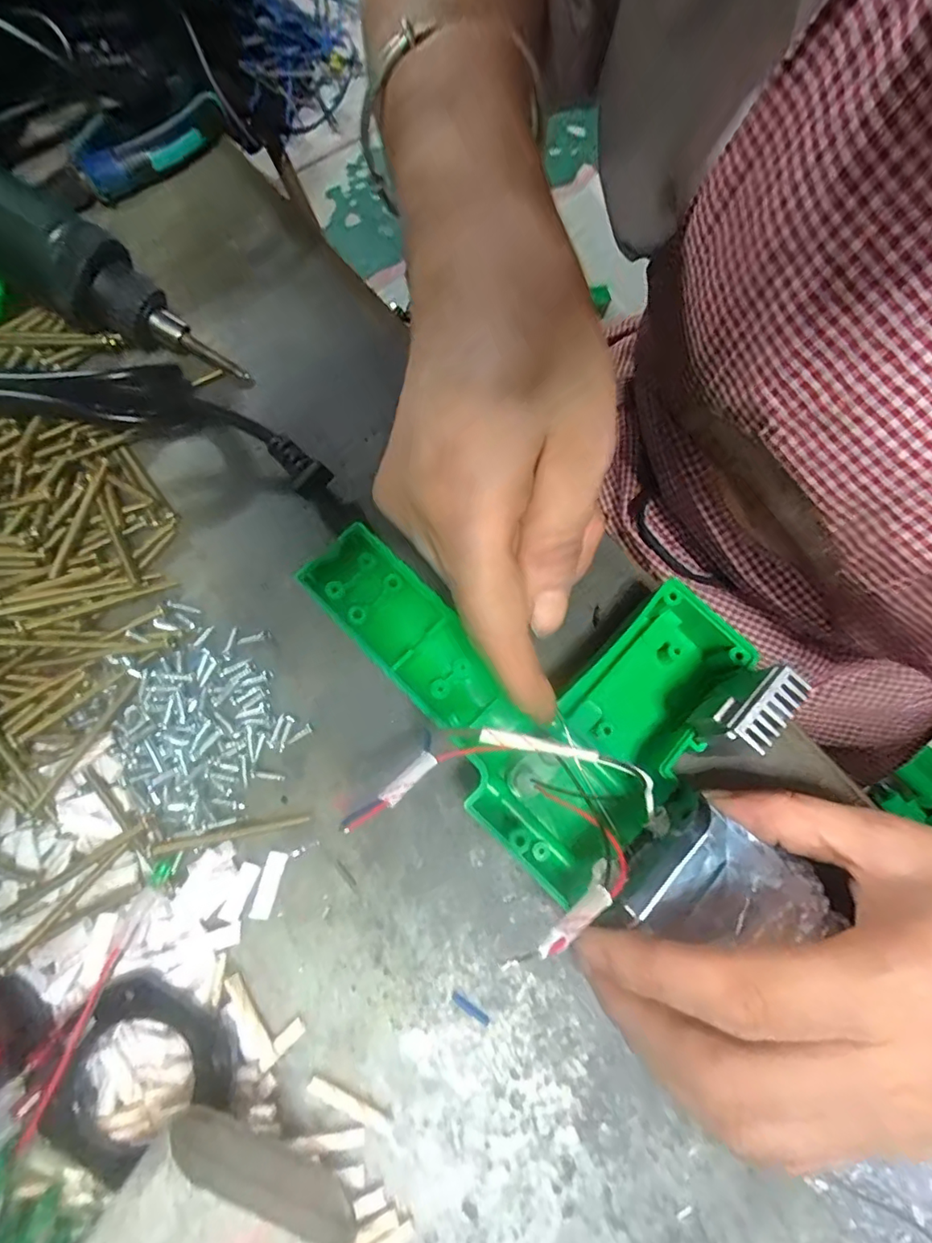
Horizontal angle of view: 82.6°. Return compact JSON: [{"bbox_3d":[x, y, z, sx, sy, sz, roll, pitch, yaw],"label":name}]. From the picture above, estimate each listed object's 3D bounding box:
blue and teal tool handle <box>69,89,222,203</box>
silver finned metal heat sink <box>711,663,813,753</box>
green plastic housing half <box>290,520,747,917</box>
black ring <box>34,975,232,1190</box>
[{"bbox_3d":[-0.176,-0.274,0.303,0.029,0.025,0.105,37,74,10],"label":"blue and teal tool handle"},{"bbox_3d":[0.097,0.028,0.175,0.015,0.011,0.030,42,75,11],"label":"silver finned metal heat sink"},{"bbox_3d":[0.024,0.010,0.205,0.149,0.035,0.114,43,75,12],"label":"green plastic housing half"},{"bbox_3d":[-0.105,0.147,0.167,0.050,0.012,0.049,1,77,-5],"label":"black ring"}]

